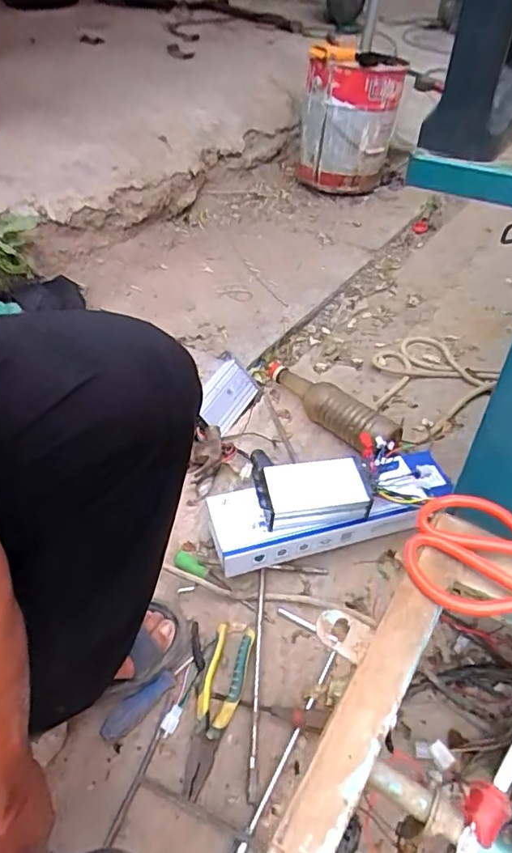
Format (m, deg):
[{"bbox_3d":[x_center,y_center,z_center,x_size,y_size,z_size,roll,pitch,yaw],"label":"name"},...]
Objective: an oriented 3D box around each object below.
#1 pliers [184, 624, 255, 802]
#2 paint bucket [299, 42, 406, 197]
[{"bbox_3d":[-0.049,0.351,0.664,0.050,0.020,0.194,9,47,12],"label":"pliers"},{"bbox_3d":[0.277,-0.933,1.633,0.298,0.391,0.323,-2,46,2],"label":"paint bucket"}]

